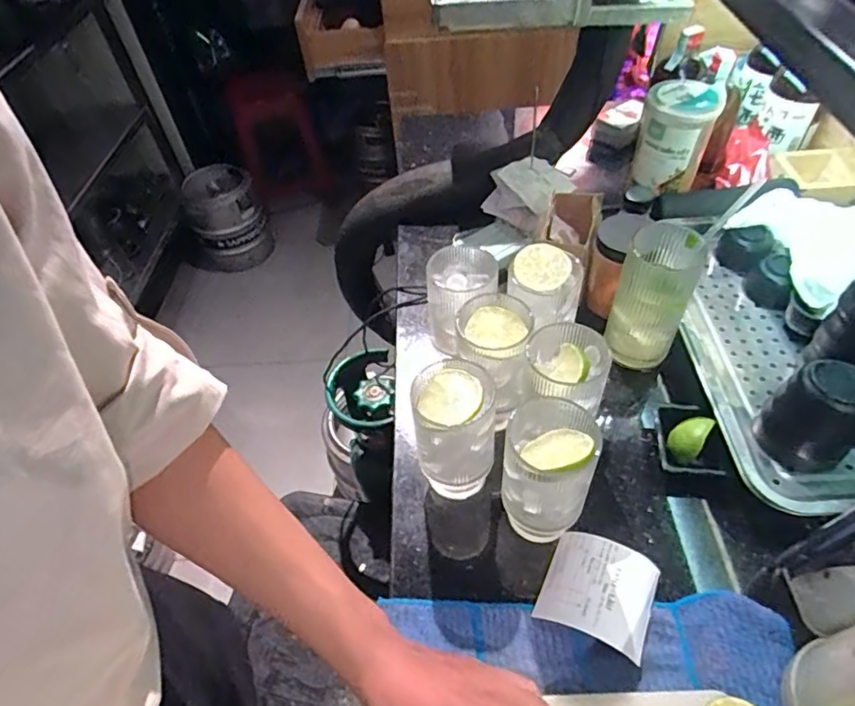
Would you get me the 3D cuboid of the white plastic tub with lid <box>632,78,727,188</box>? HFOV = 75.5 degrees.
[{"bbox_3d":[0.323,-0.272,0.725,0.089,0.128,0.090,14,53,17],"label":"white plastic tub with lid"}]

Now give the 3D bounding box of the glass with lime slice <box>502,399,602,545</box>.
[{"bbox_3d":[0.096,0.102,0.453,0.067,0.138,0.066,-3,50,3],"label":"glass with lime slice"}]

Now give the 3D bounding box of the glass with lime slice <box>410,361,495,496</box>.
[{"bbox_3d":[0.024,0.073,0.481,0.067,0.128,0.073,-6,50,0],"label":"glass with lime slice"}]

